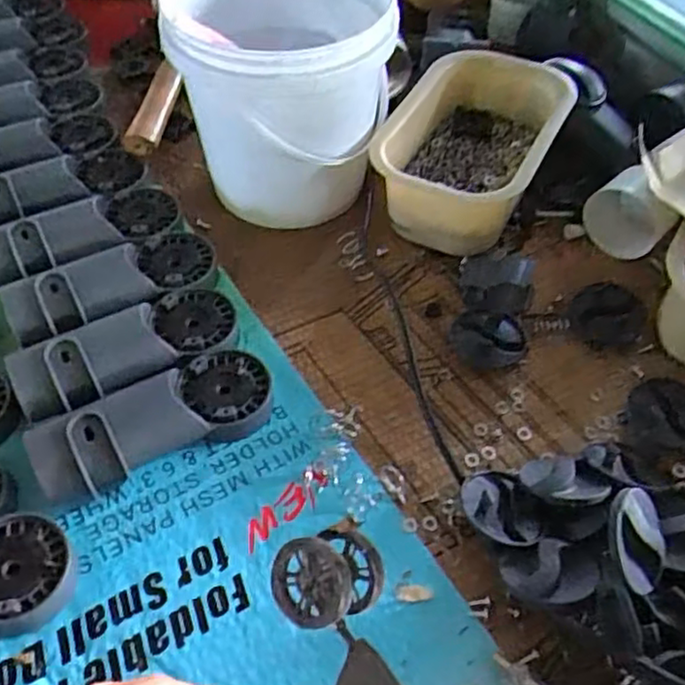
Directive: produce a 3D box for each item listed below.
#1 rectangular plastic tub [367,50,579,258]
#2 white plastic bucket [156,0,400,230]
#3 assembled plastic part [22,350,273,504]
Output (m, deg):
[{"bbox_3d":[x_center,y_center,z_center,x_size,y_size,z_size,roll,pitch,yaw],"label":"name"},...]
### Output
[{"bbox_3d":[0.111,-0.163,0.622,0.130,0.085,0.198,22,55,16],"label":"rectangular plastic tub"},{"bbox_3d":[-0.048,-0.202,0.598,0.175,0.178,0.166,-3,52,-2],"label":"white plastic bucket"},{"bbox_3d":[-0.125,0.053,0.476,0.159,0.042,0.059,-25,56,-19],"label":"assembled plastic part"}]

